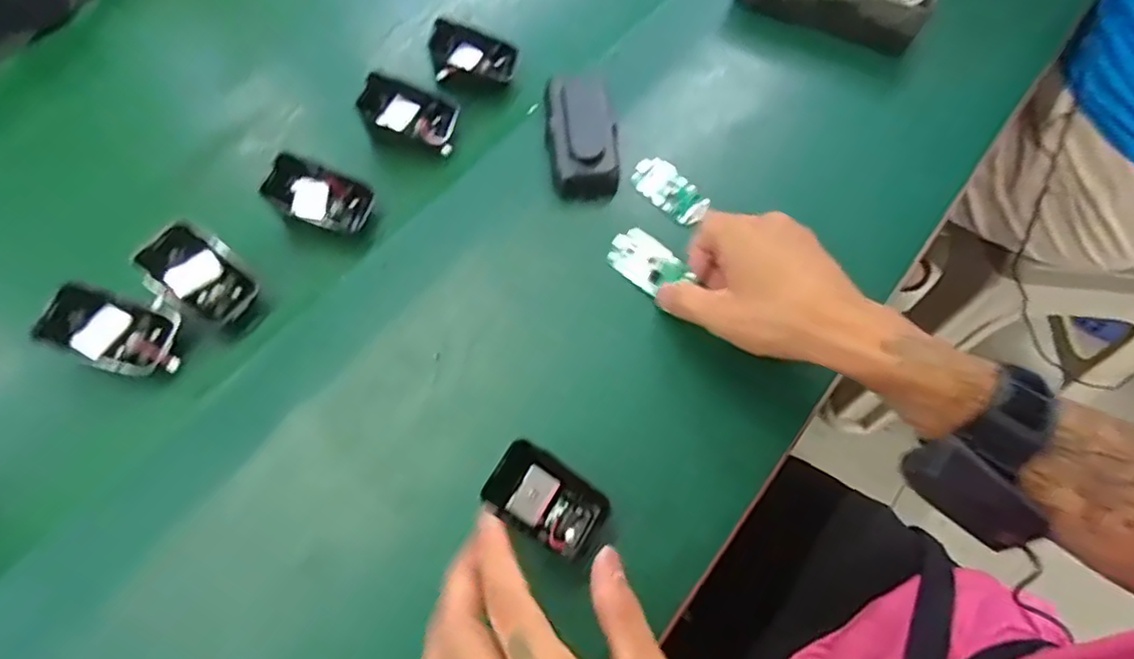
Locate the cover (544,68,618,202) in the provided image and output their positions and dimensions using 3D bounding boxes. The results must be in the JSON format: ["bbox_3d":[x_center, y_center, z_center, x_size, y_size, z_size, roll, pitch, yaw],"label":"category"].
[{"bbox_3d":[0.011,-0.146,0.480,0.051,0.031,0.110,-7,65,-3],"label":"cover"}]

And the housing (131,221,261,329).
[{"bbox_3d":[-0.234,-0.036,0.405,0.065,0.023,0.046,42,70,-24],"label":"housing"}]

